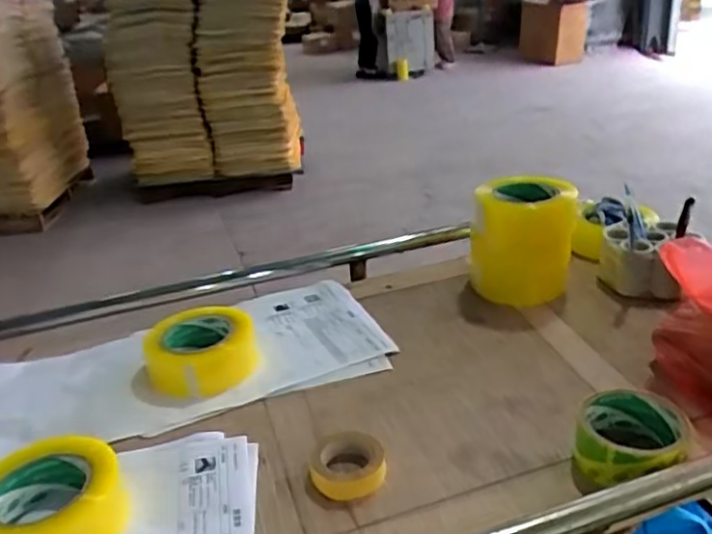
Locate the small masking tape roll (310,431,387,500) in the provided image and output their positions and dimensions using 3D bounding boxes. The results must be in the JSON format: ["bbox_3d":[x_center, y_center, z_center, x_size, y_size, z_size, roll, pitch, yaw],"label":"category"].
[{"bbox_3d":[-0.007,0.185,0.602,0.068,0.023,0.069,-5,26,2],"label":"small masking tape roll"}]

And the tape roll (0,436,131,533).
[{"bbox_3d":[-0.265,0.206,0.548,0.126,0.064,0.118,-5,26,2],"label":"tape roll"}]

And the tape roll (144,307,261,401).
[{"bbox_3d":[-0.190,0.103,0.792,0.131,0.057,0.138,-5,26,2],"label":"tape roll"}]

